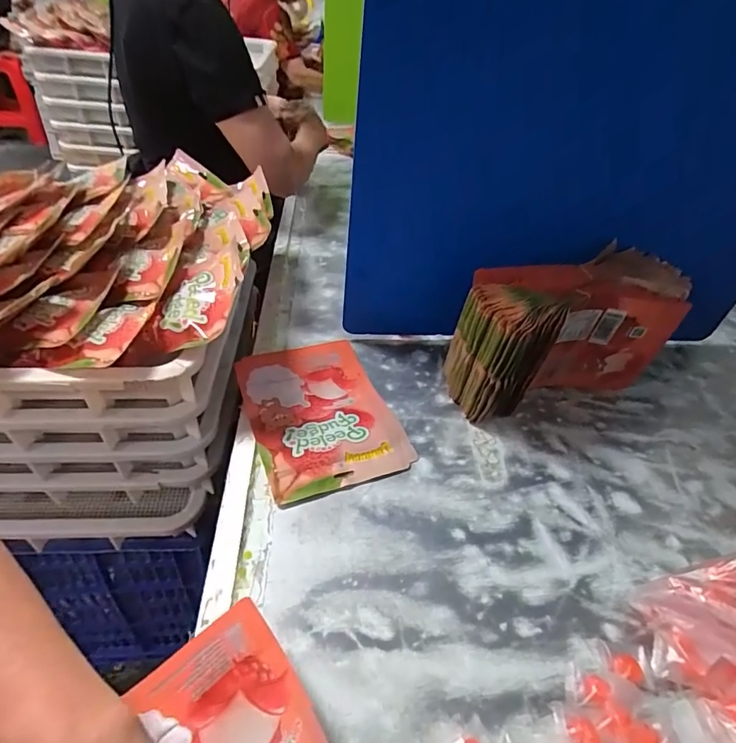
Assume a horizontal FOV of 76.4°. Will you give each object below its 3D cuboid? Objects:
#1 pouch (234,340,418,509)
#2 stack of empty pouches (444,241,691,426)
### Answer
[{"bbox_3d":[-0.059,0.047,0.580,0.168,0.017,0.230,-13,44,-21],"label":"pouch"},{"bbox_3d":[0.257,-0.043,0.608,0.293,0.166,0.107,-10,43,-17],"label":"stack of empty pouches"}]

